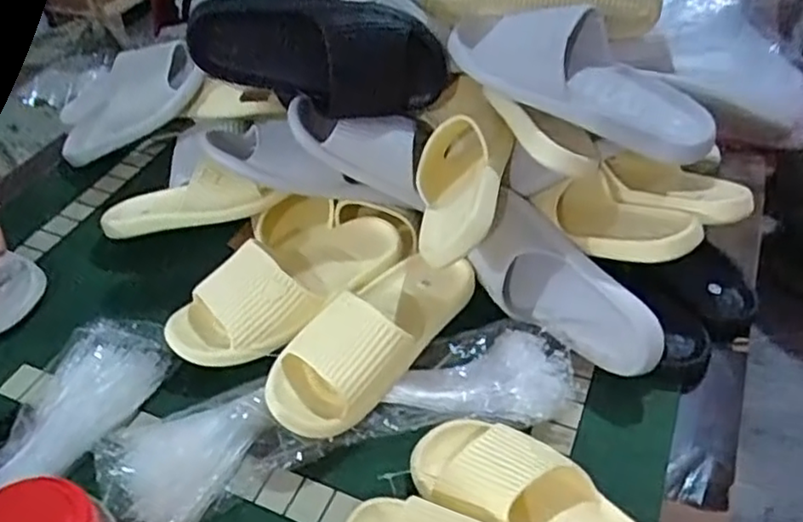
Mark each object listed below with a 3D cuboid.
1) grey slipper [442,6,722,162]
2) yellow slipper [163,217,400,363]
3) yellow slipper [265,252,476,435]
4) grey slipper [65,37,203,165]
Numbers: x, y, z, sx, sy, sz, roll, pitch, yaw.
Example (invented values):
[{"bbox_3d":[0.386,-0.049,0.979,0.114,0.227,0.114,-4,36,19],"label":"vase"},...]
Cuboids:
[{"bbox_3d":[0.166,-0.192,0.671,0.285,0.082,0.115,26,49,26],"label":"grey slipper"},{"bbox_3d":[-0.115,0.022,0.712,0.260,0.063,0.105,-28,50,-26],"label":"yellow slipper"},{"bbox_3d":[-0.029,0.068,0.663,0.102,0.065,0.248,24,49,24],"label":"yellow slipper"},{"bbox_3d":[-0.368,-0.215,0.901,0.258,0.085,0.067,-20,36,26],"label":"grey slipper"}]

